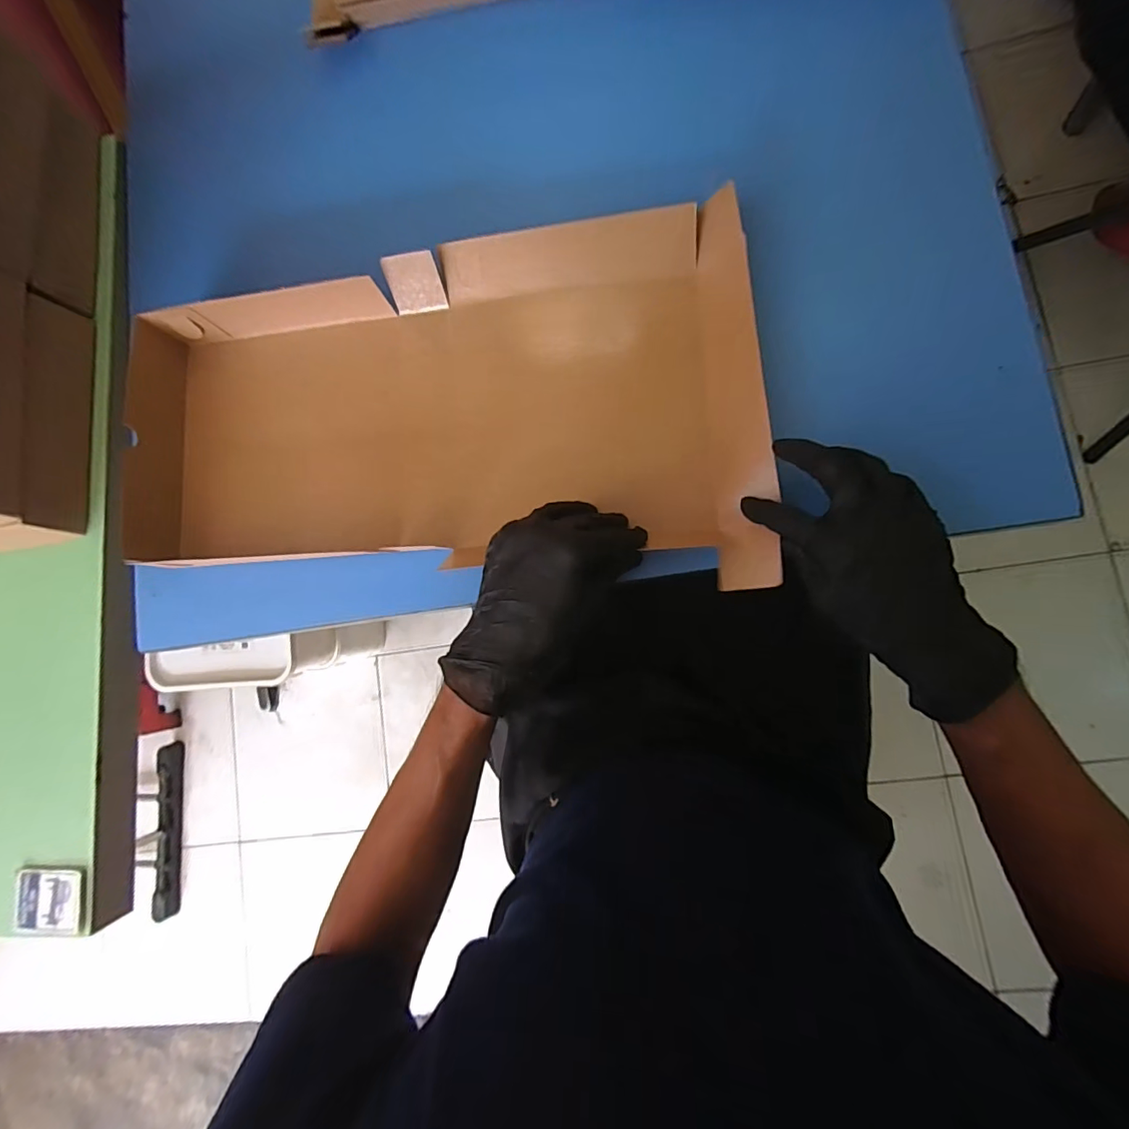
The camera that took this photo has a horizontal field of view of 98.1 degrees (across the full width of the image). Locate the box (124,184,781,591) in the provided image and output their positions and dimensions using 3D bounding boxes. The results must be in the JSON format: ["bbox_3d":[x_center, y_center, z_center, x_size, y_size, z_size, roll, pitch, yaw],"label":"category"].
[{"bbox_3d":[-0.115,-0.134,0.434,0.551,0.054,0.284,-2,84,7],"label":"box"}]

